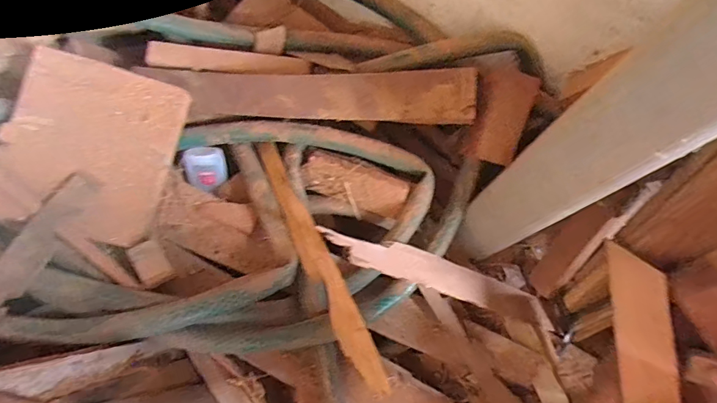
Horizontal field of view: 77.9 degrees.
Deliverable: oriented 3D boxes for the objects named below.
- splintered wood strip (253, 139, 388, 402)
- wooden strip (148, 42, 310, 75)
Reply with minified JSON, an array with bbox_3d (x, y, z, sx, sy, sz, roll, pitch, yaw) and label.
[{"bbox_3d":[-0.037,0.041,0.367,0.023,0.013,0.239,-26,63,-7],"label":"splintered wood strip"},{"bbox_3d":[-0.118,-0.129,0.405,0.144,0.010,0.023,3,75,0],"label":"wooden strip"}]

